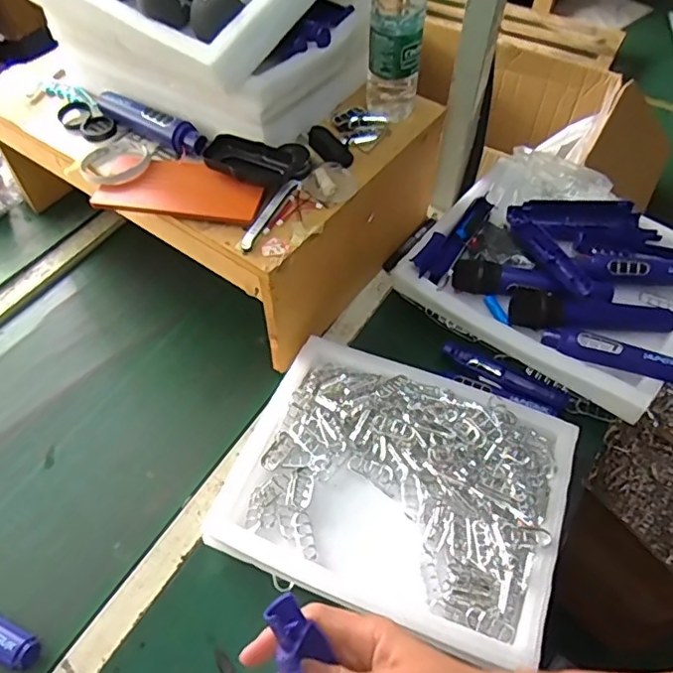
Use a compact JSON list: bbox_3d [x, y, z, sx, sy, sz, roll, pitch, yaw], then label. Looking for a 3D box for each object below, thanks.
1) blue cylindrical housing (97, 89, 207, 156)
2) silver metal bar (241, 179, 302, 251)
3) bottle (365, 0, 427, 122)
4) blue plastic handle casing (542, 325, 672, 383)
[{"bbox_3d":[-0.235,-0.273,0.717,0.173,0.026,0.032,31,60,19],"label":"blue cylindrical housing"},{"bbox_3d":[-0.075,-0.141,0.648,0.017,0.007,0.121,22,57,14],"label":"silver metal bar"},{"bbox_3d":[0.071,-0.365,0.678,0.063,0.219,0.055,6,55,3],"label":"bottle"},{"bbox_3d":[0.332,0.019,0.672,0.165,0.030,0.036,21,57,13],"label":"blue plastic handle casing"}]

